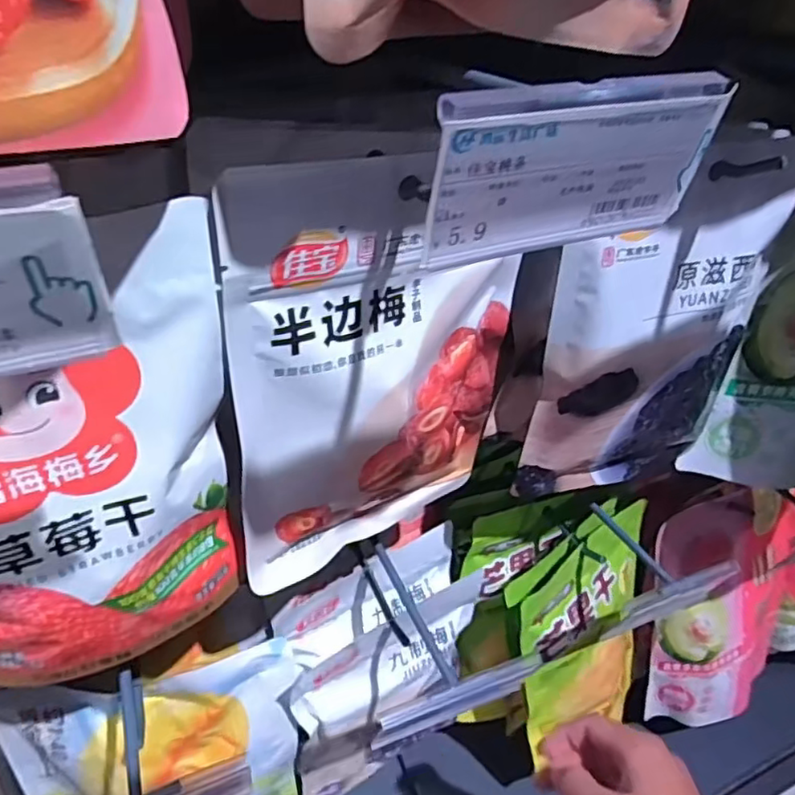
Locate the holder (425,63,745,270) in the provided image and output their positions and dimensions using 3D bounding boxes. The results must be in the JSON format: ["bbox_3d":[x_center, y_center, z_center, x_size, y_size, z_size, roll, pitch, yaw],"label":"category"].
[{"bbox_3d":[0.046,-0.059,0.165,0.086,0.046,0.013,-13,43,-23],"label":"holder"}]

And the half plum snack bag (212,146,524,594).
[{"bbox_3d":[-0.003,-0.005,0.310,0.155,0.222,0.018,-20,46,-29],"label":"half plum snack bag"}]

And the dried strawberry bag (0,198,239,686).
[{"bbox_3d":[-0.134,0.040,0.245,0.144,0.210,0.025,-16,44,-26],"label":"dried strawberry bag"}]

